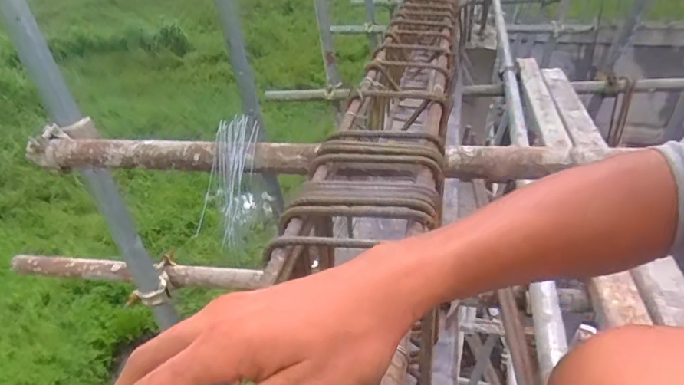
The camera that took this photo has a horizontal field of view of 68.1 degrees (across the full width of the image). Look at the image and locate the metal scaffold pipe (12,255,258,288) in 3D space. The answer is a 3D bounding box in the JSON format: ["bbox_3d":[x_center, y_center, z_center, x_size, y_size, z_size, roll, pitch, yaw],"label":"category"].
[{"bbox_3d":[-0.490,0.181,1.174,0.607,0.058,0.048,4,32,10],"label":"metal scaffold pipe"}]

